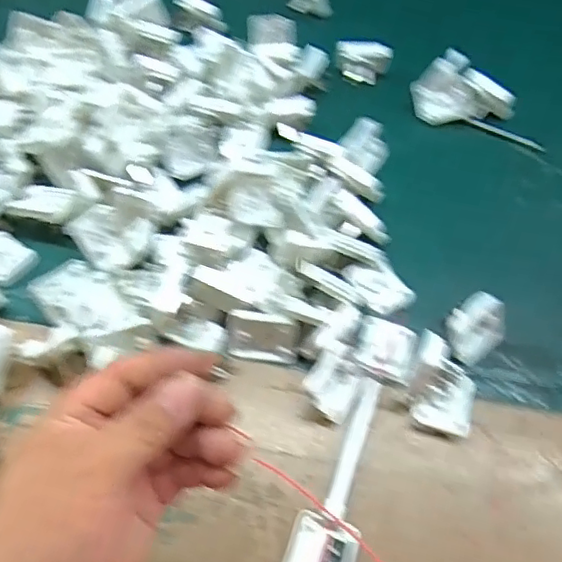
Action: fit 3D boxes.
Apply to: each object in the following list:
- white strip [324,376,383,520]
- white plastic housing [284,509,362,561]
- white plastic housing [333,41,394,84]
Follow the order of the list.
[{"bbox_3d":[0.051,0.116,0.418,0.015,0.015,0.103,17,57,10],"label":"white strip"},{"bbox_3d":[0.025,0.175,0.377,0.042,0.014,0.048,17,57,10],"label":"white plastic housing"},{"bbox_3d":[0.089,-0.238,0.644,0.061,0.031,0.027,11,57,6],"label":"white plastic housing"}]

